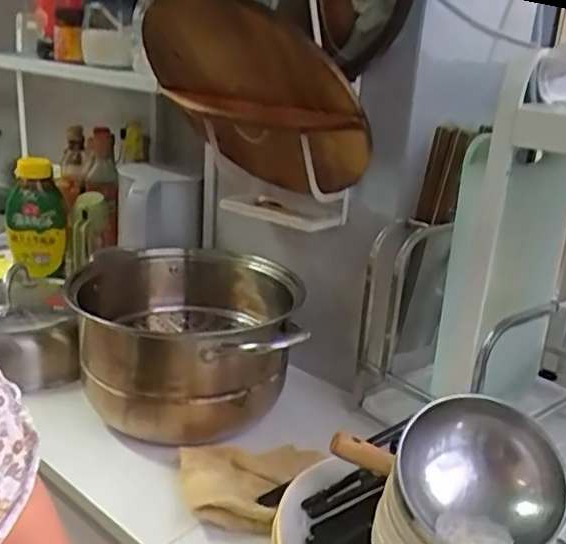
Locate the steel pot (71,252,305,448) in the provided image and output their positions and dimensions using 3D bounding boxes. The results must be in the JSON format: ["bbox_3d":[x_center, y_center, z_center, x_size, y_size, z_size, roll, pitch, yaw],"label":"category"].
[{"bbox_3d":[-0.099,0.087,0.797,0.225,0.166,0.254,7,20,10],"label":"steel pot"}]

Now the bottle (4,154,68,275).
[{"bbox_3d":[-0.415,-0.089,1.066,0.092,0.223,0.051,-5,-21,-22],"label":"bottle"}]

